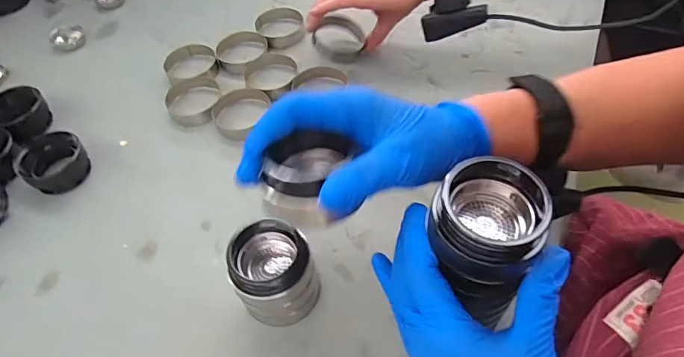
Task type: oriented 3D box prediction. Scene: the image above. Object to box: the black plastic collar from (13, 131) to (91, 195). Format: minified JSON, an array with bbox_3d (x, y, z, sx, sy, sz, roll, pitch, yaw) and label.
[{"bbox_3d":[-0.298,-0.019,0.476,0.049,0.040,0.060,-4,52,4],"label":"black plastic collar"}]

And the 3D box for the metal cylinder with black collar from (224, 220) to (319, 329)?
[{"bbox_3d":[-0.053,0.077,0.368,0.062,0.070,0.060,-3,52,4],"label":"metal cylinder with black collar"}]

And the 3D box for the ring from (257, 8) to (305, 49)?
[{"bbox_3d":[-0.083,-0.208,0.621,0.063,0.017,0.071,-10,52,-1],"label":"ring"}]

